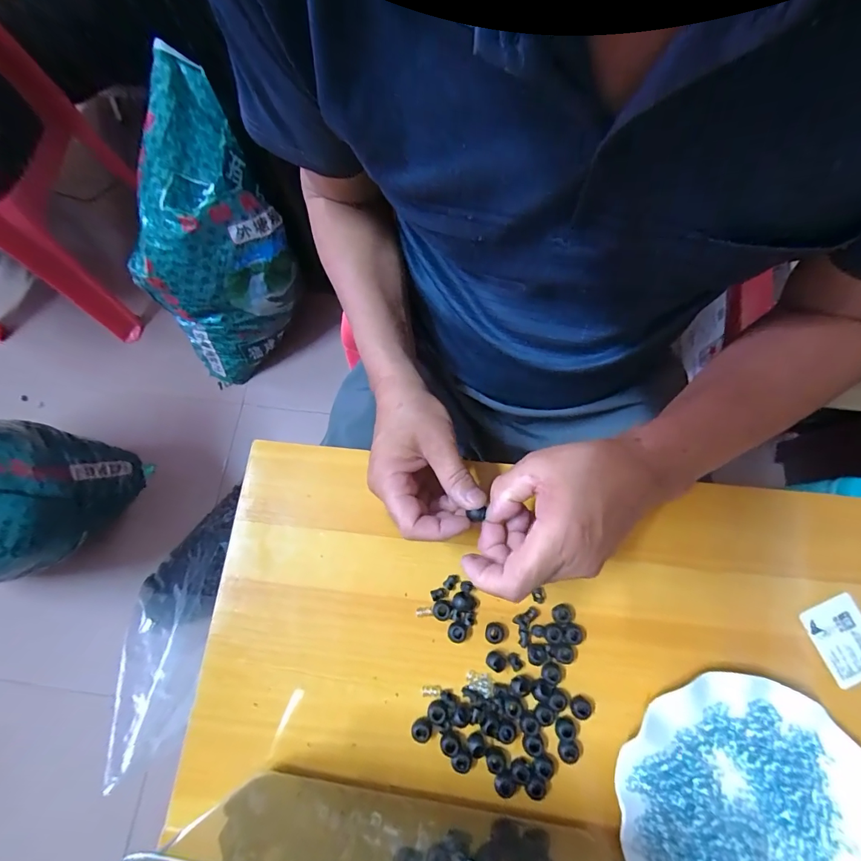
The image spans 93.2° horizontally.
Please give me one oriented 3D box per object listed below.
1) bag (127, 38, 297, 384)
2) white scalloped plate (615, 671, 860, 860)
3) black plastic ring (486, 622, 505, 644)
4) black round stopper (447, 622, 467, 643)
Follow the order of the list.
[{"bbox_3d":[-0.429,-0.356,0.791,0.297,0.395,0.328,-31,76,-8],"label":"bag"},{"bbox_3d":[0.230,0.275,0.294,0.171,0.025,0.181,0,74,1],"label":"white scalloped plate"},{"bbox_3d":[0.053,0.164,0.330,0.016,0.009,0.015,0,74,1],"label":"black plastic ring"},{"bbox_3d":[0.022,0.164,0.331,0.014,0.010,0.016,18,76,6],"label":"black round stopper"}]

